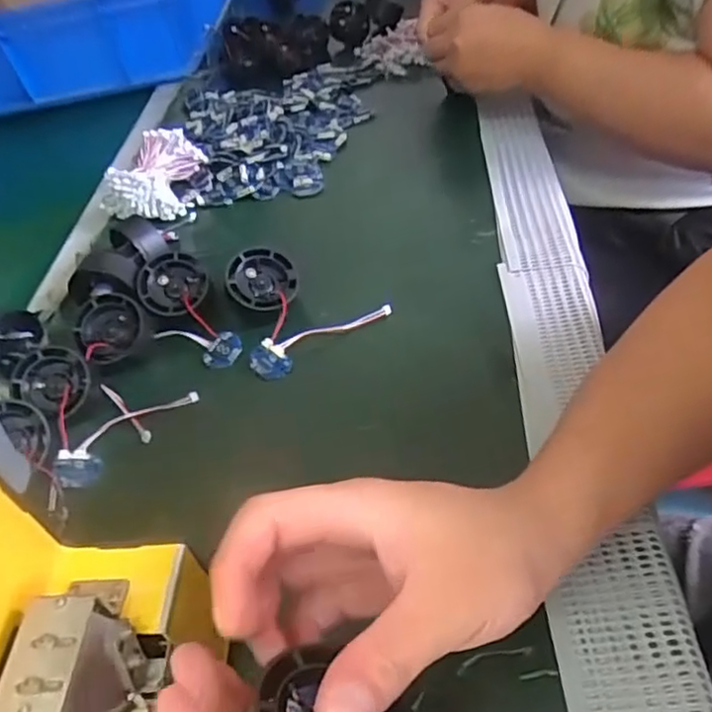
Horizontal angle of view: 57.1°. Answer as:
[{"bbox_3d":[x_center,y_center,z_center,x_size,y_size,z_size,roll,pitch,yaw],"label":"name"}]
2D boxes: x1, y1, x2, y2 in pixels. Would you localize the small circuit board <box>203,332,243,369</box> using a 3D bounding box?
[{"bbox_3d":[-0.096,-0.004,0.477,0.023,0.004,0.031,25,71,15],"label":"small circuit board"}]

